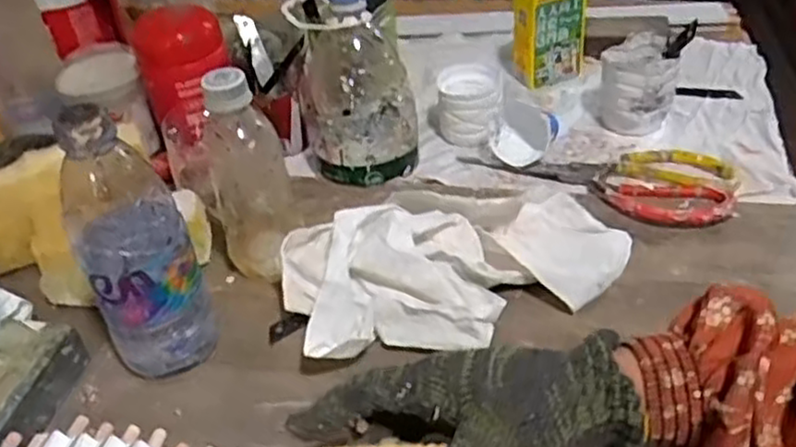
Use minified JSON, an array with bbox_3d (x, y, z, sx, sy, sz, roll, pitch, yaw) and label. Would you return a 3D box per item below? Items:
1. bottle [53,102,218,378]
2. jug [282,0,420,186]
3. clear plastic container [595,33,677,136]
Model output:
[{"bbox_3d":[-0.163,0.018,0.464,0.065,0.188,0.058,-18,41,-13],"label":"bottle"},{"bbox_3d":[-0.038,-0.126,0.662,0.100,0.158,0.118,-8,40,-2],"label":"jug"},{"bbox_3d":[0.226,-0.135,0.706,0.072,0.072,0.081,3,41,12],"label":"clear plastic container"}]

